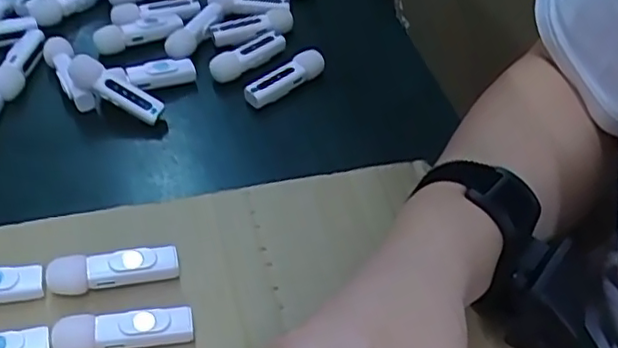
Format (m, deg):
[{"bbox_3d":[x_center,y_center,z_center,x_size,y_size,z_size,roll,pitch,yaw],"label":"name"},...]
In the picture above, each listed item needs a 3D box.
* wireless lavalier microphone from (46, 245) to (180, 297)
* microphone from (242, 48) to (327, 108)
[{"bbox_3d":[-0.100,0.050,0.318,0.063,0.020,0.014,-8,50,-12],"label":"wireless lavalier microphone"},{"bbox_3d":[-0.017,-0.066,0.430,0.060,0.025,0.015,-27,56,-26],"label":"microphone"}]

